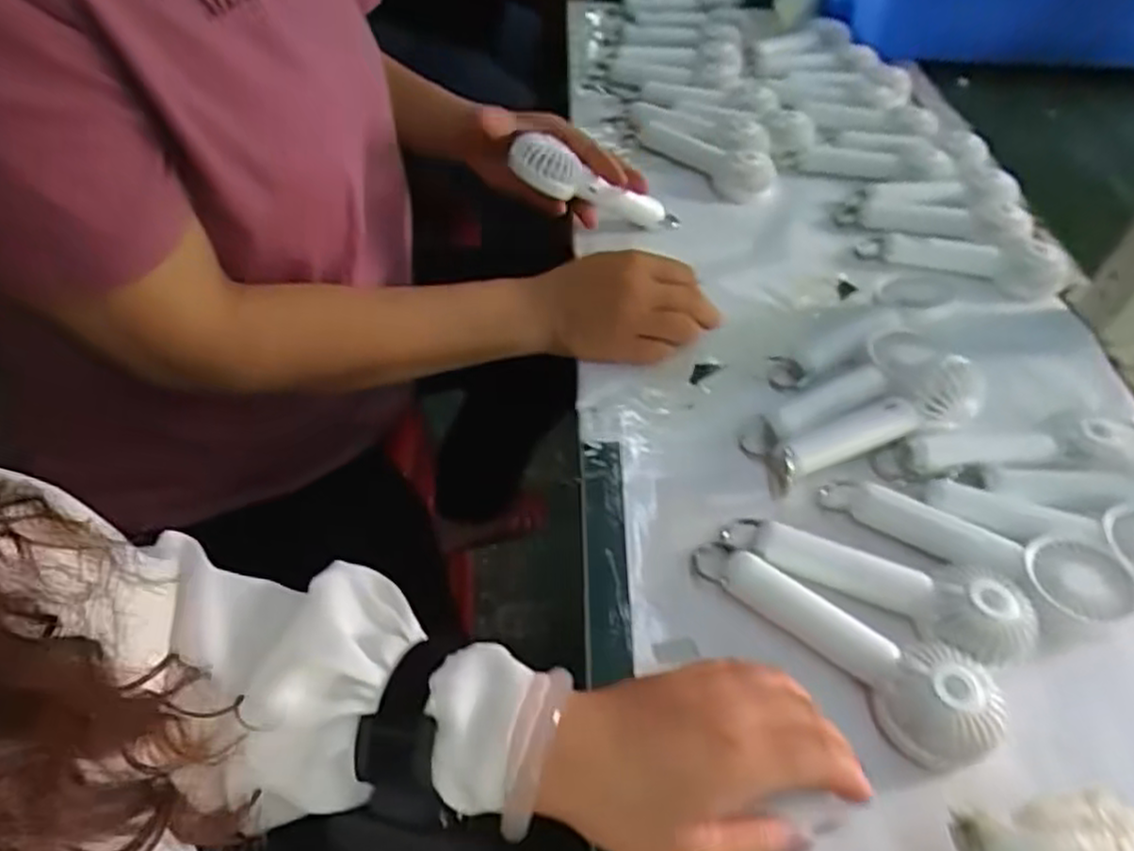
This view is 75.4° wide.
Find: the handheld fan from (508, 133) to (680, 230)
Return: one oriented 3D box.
[{"bbox_3d":[0.032,-0.190,0.600,0.162,0.030,0.045,13,41,-32],"label":"handheld fan"}]

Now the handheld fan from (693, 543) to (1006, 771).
[{"bbox_3d":[0.144,0.105,0.383,0.159,0.029,0.056,36,54,23],"label":"handheld fan"}]

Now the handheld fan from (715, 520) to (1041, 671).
[{"bbox_3d":[0.169,0.086,0.405,0.159,0.031,0.048,17,49,9],"label":"handheld fan"}]

